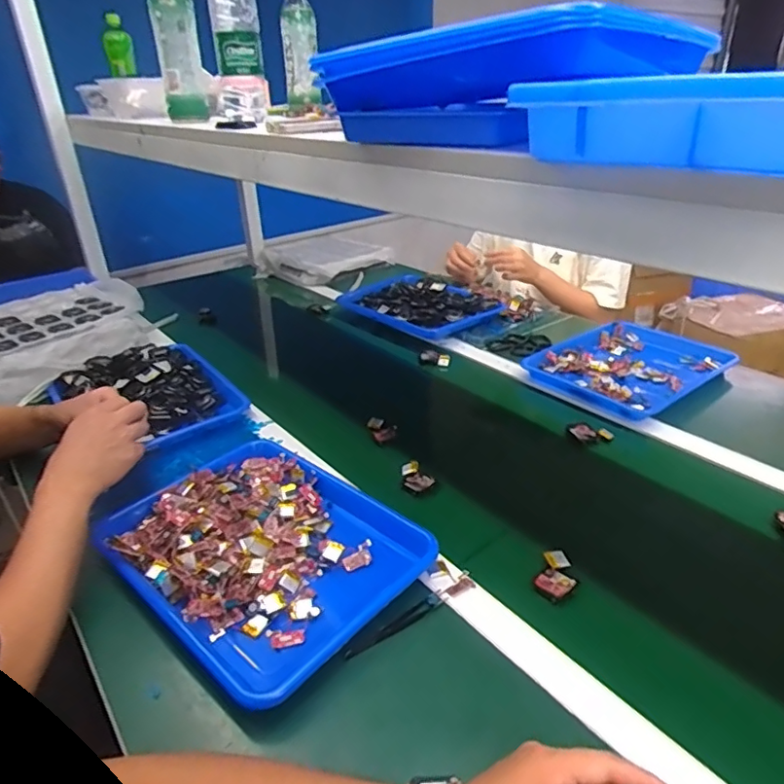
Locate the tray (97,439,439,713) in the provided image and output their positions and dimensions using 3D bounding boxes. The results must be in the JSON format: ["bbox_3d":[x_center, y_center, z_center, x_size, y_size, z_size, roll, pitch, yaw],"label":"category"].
[{"bbox_3d":[-0.144,0.170,0.632,0.334,0.053,0.256,22,37,37],"label":"tray"}]

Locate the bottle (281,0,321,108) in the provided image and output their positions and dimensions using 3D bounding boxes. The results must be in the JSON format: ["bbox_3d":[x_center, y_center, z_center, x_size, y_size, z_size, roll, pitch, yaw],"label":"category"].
[{"bbox_3d":[-0.171,-0.638,1.043,0.068,0.193,0.061,-5,29,-5],"label":"bottle"}]

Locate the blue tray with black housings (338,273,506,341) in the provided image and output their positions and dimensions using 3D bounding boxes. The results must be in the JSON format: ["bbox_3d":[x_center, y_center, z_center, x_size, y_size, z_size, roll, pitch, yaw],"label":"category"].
[{"bbox_3d":[0.058,-0.204,1.301,0.229,0.045,0.347,-25,36,-34],"label":"blue tray with black housings"}]

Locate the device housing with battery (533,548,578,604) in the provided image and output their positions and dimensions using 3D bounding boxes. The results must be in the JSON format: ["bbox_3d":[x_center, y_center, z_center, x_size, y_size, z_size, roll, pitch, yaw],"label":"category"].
[{"bbox_3d":[0.175,0.191,0.595,0.038,0.016,0.058,15,33,28],"label":"device housing with battery"}]

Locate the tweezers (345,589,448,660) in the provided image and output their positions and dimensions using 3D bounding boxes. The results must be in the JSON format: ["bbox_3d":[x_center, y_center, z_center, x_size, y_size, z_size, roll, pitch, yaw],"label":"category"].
[{"bbox_3d":[0.007,0.229,0.553,0.117,0.009,0.014,-21,34,-31],"label":"tweezers"}]

